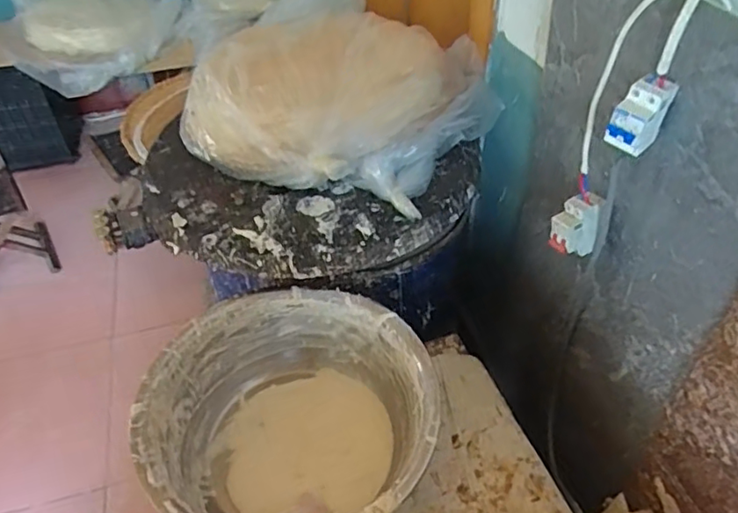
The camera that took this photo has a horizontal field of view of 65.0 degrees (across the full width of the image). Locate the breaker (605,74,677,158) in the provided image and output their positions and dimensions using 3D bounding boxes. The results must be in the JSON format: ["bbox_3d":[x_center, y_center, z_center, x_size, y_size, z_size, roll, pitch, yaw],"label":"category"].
[{"bbox_3d":[0.297,-0.154,0.637,0.044,0.080,0.064,32,53,30],"label":"breaker"}]

